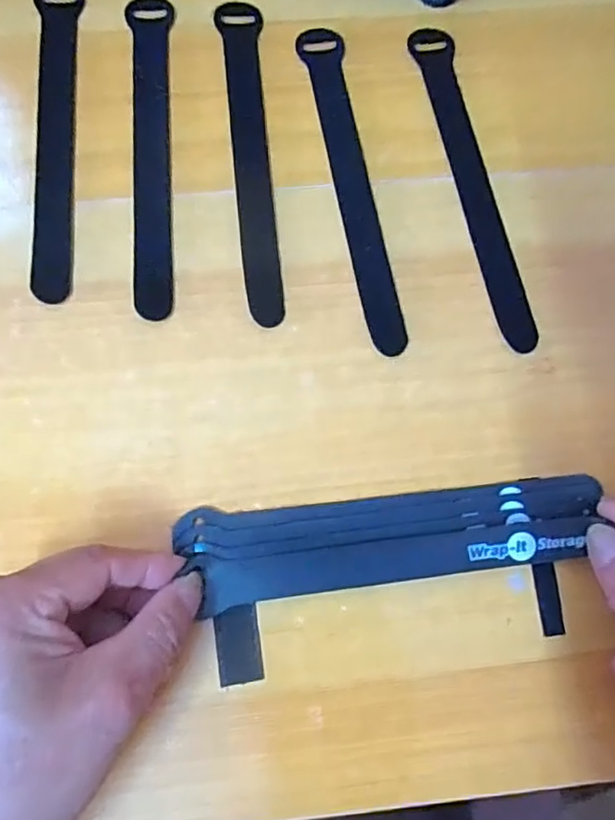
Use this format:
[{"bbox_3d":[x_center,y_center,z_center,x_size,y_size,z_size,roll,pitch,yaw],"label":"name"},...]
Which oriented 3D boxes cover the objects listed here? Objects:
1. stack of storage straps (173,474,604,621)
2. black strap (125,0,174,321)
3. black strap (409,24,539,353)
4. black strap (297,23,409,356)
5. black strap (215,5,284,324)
[{"bbox_3d":[0.039,0.060,0.283,0.189,0.012,0.041,-7,77,-1],"label":"stack of storage straps"},{"bbox_3d":[-0.084,-0.141,0.328,0.023,0.004,0.194,-2,77,-2],"label":"black strap"},{"bbox_3d":[0.089,-0.124,0.332,0.022,0.004,0.194,-11,78,-4],"label":"black strap"},{"bbox_3d":[0.025,-0.122,0.328,0.023,0.004,0.194,-12,78,-4],"label":"black strap"},{"bbox_3d":[-0.031,-0.138,0.329,0.023,0.004,0.193,-4,77,-3],"label":"black strap"}]

